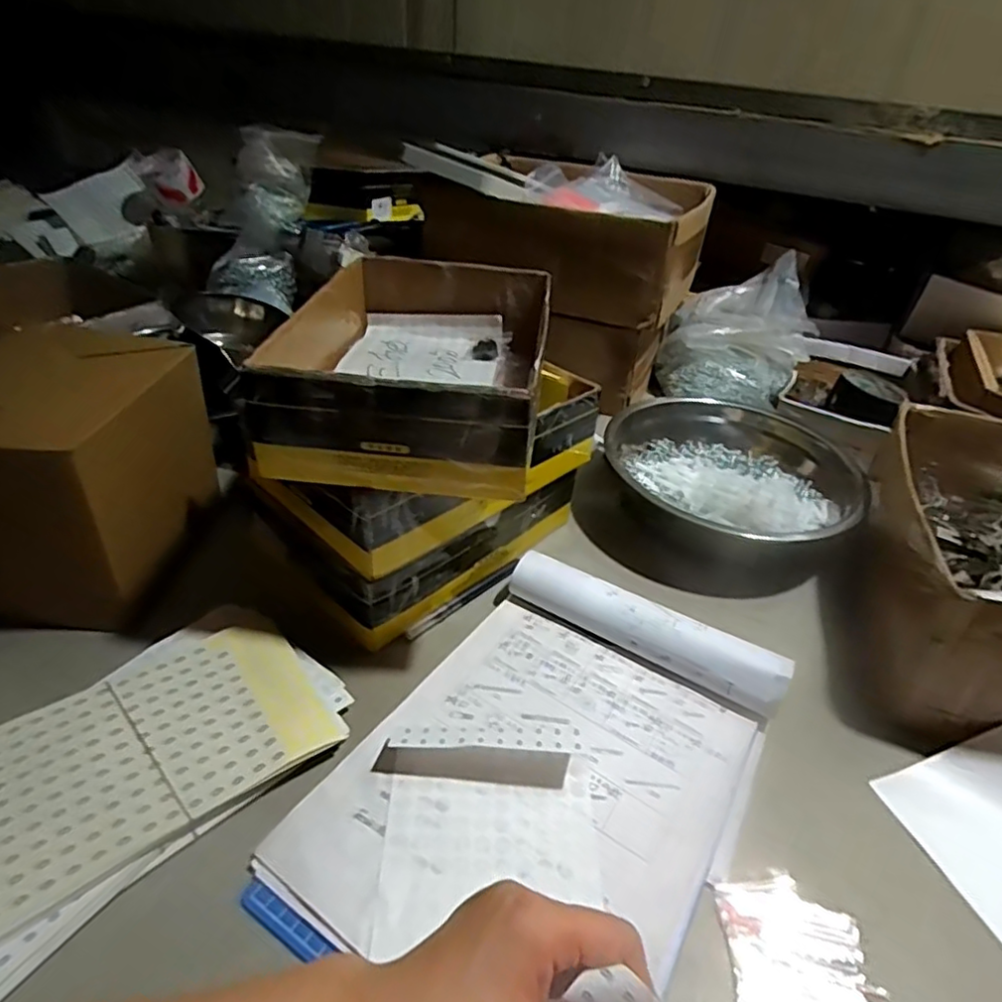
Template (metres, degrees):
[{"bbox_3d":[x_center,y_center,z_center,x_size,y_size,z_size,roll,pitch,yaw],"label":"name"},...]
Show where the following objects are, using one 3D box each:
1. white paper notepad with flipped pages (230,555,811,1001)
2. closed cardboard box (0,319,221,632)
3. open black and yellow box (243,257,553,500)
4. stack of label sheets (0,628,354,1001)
[{"bbox_3d":[0.031,0.167,0.402,0.219,0.034,0.298,25,43,23],"label":"white paper notepad with flipped pages"},{"bbox_3d":[-0.319,-0.028,0.493,0.129,0.180,0.164,4,36,-1],"label":"closed cardboard box"},{"bbox_3d":[-0.058,-0.109,0.475,0.167,0.073,0.255,5,36,0],"label":"open black and yellow box"},{"bbox_3d":[-0.228,0.160,0.378,0.137,0.027,0.253,30,43,31],"label":"stack of label sheets"}]

